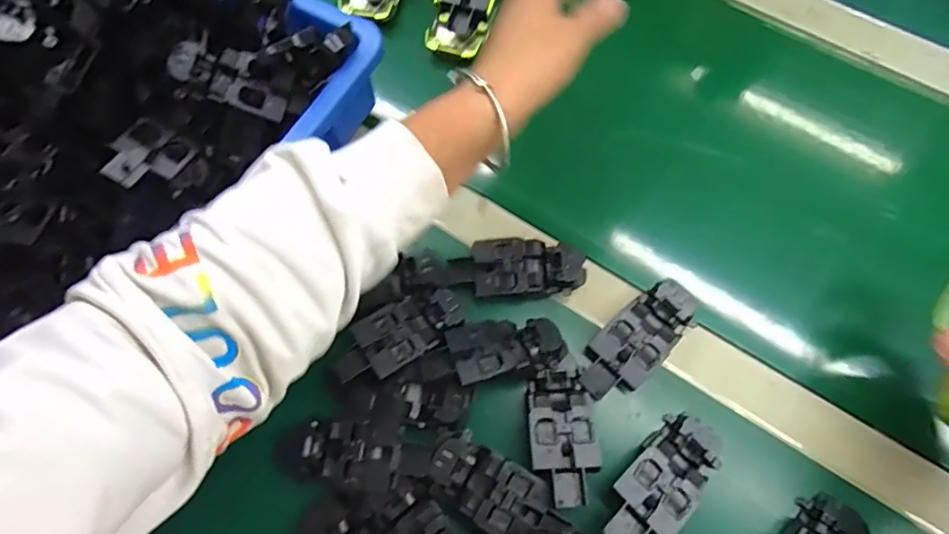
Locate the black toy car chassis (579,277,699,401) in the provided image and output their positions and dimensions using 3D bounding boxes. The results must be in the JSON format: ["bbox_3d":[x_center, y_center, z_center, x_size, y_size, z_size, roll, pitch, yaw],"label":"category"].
[{"bbox_3d":[0.116,0.052,0.368,0.098,0.018,0.042,-40,74,-12],"label":"black toy car chassis"}]

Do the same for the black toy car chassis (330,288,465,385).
[{"bbox_3d":[-0.052,0.048,0.367,0.096,0.016,0.041,-29,72,-23],"label":"black toy car chassis"}]

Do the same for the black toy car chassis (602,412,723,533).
[{"bbox_3d":[0.121,0.138,0.336,0.096,0.024,0.043,-42,75,-13],"label":"black toy car chassis"}]

